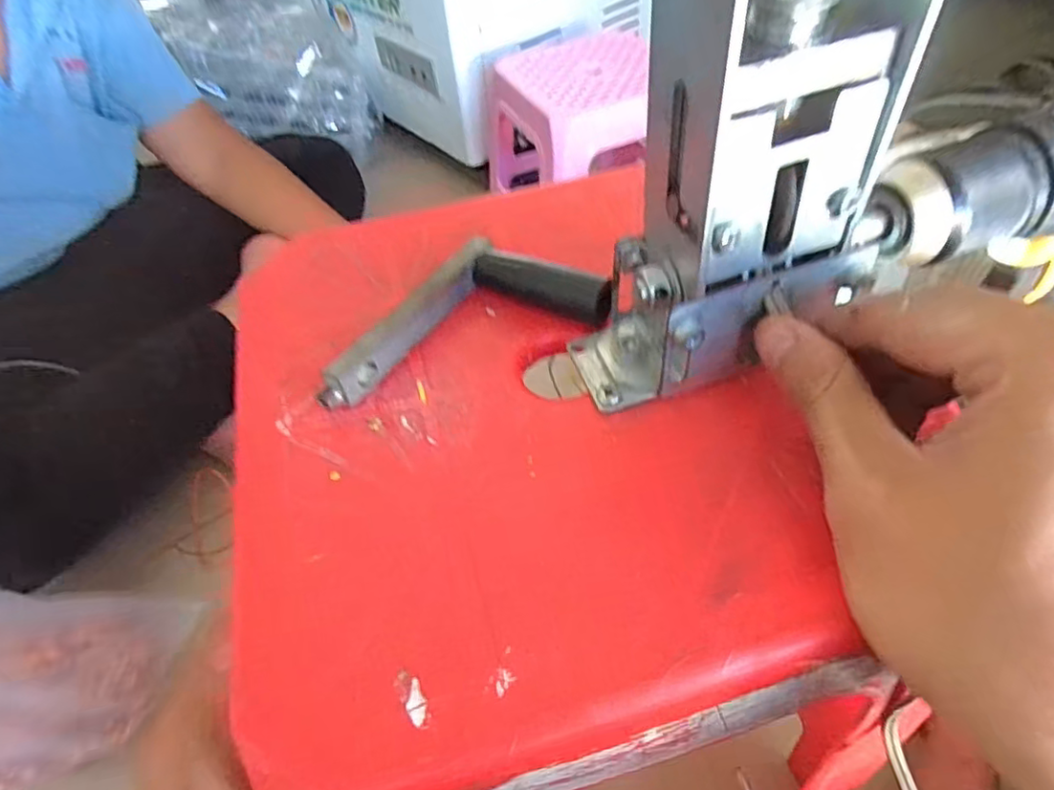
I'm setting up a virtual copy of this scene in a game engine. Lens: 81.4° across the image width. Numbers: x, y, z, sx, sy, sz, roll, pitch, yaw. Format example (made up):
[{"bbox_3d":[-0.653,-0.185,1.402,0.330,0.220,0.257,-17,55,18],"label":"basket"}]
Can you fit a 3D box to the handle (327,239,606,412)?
[{"bbox_3d":[-0.029,-0.037,0.249,0.112,0.021,0.060,-17,50,-9],"label":"handle"}]

